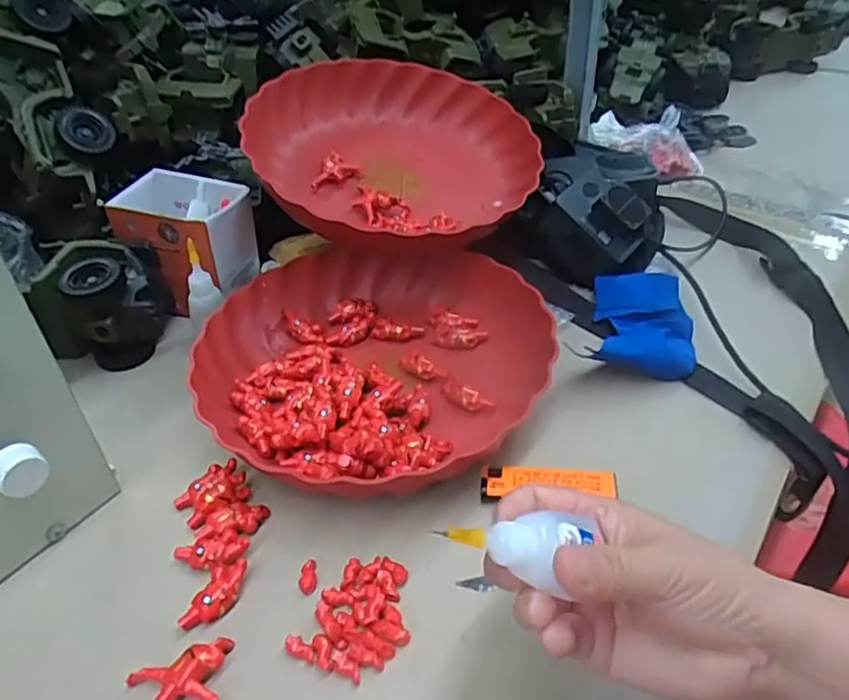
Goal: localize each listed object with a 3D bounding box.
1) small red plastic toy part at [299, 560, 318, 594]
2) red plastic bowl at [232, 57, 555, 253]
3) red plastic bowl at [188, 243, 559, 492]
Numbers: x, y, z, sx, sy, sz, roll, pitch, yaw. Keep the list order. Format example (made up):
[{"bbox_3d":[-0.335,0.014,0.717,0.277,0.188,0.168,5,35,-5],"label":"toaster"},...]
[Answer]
[{"bbox_3d":[-0.064,0.124,0.354,0.010,0.004,0.019,-3,41,-5],"label":"small red plastic toy part"},{"bbox_3d":[-0.029,-0.164,0.558,0.239,0.068,0.239,4,49,-5],"label":"red plastic bowl"},{"bbox_3d":[-0.045,-0.003,0.464,0.234,0.051,0.219,-1,39,1],"label":"red plastic bowl"}]

